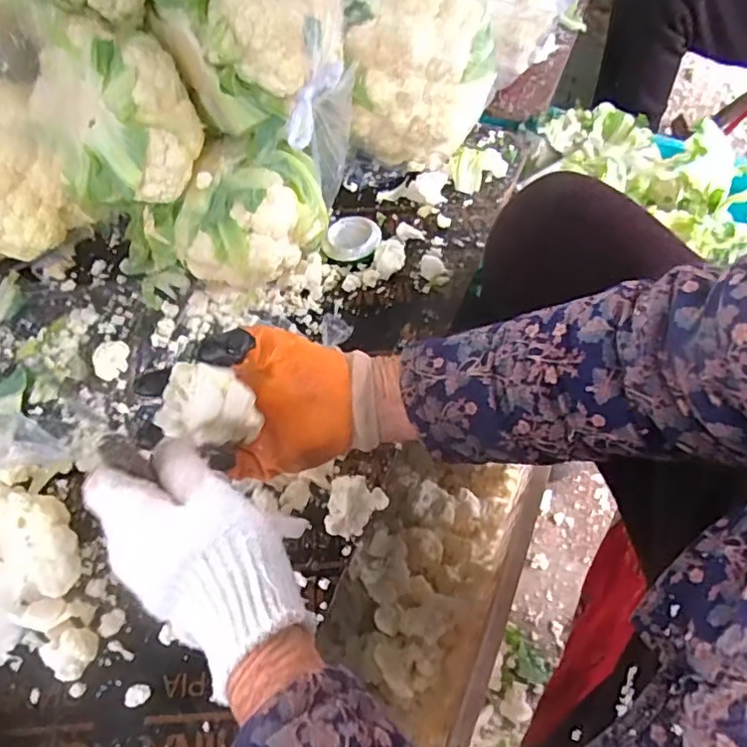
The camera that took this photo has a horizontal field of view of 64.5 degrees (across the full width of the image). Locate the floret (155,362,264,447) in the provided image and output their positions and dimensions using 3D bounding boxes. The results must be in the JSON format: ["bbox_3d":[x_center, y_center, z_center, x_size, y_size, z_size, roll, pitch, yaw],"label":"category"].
[{"bbox_3d":[-0.115,0.024,0.404,0.068,0.036,0.039,16,59,10],"label":"floret"}]

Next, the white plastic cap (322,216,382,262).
[{"bbox_3d":[-0.023,-0.143,0.630,0.061,0.019,0.054,0,58,1],"label":"white plastic cap"}]

